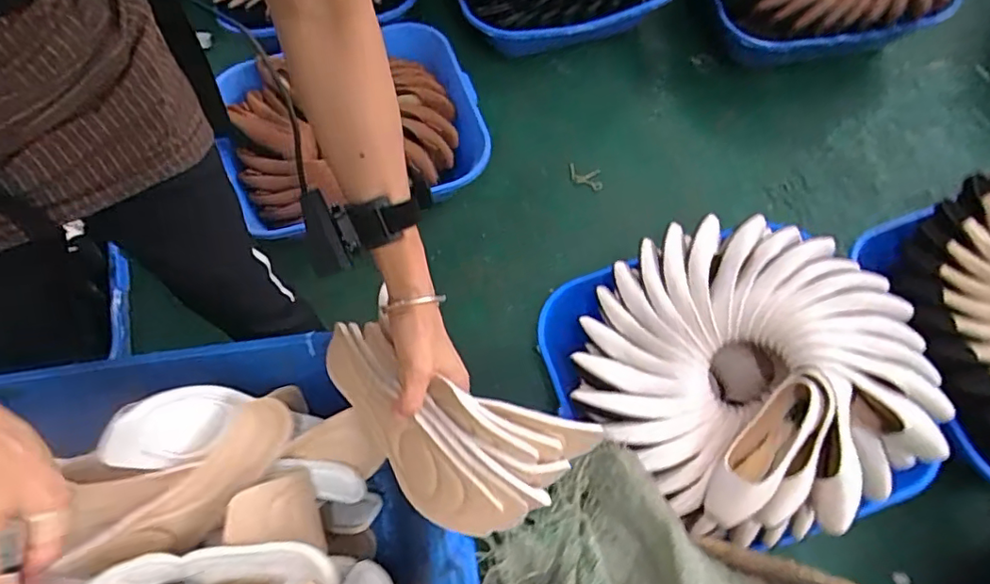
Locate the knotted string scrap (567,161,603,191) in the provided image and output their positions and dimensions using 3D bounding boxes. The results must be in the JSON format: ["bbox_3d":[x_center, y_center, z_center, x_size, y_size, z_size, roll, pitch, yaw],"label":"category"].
[{"bbox_3d":[0.228,-0.292,1.455,0.103,0.007,0.074,18,55,15],"label":"knotted string scrap"}]

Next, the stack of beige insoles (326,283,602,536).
[{"bbox_3d":[-0.058,0.106,0.474,0.244,0.064,0.115,25,68,22],"label":"stack of beige insoles"}]

